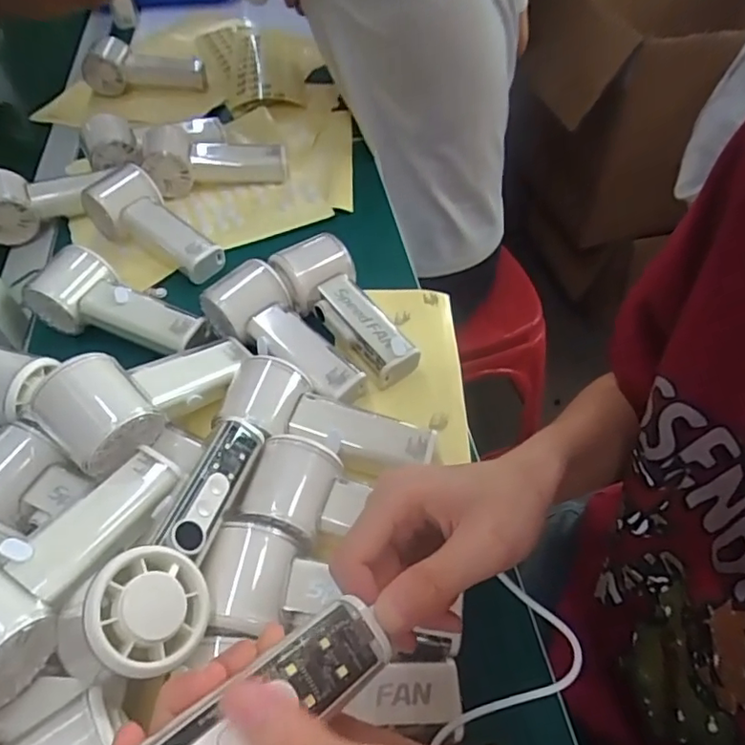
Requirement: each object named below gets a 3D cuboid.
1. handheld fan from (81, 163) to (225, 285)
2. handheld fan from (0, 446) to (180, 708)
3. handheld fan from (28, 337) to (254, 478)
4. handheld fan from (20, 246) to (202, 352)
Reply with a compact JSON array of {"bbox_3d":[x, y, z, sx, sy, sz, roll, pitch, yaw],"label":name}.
[{"bbox_3d":[-0.209,-0.144,0.564,0.151,0.051,0.057,35,59,11],"label":"handheld fan"},{"bbox_3d":[-0.174,0.101,0.316,0.060,0.055,0.148,21,41,18],"label":"handheld fan"},{"bbox_3d":[-0.143,0.010,0.399,0.059,0.061,0.153,27,32,23],"label":"handheld fan"},{"bbox_3d":[-0.215,-0.055,0.487,0.152,0.053,0.059,18,54,17],"label":"handheld fan"}]

